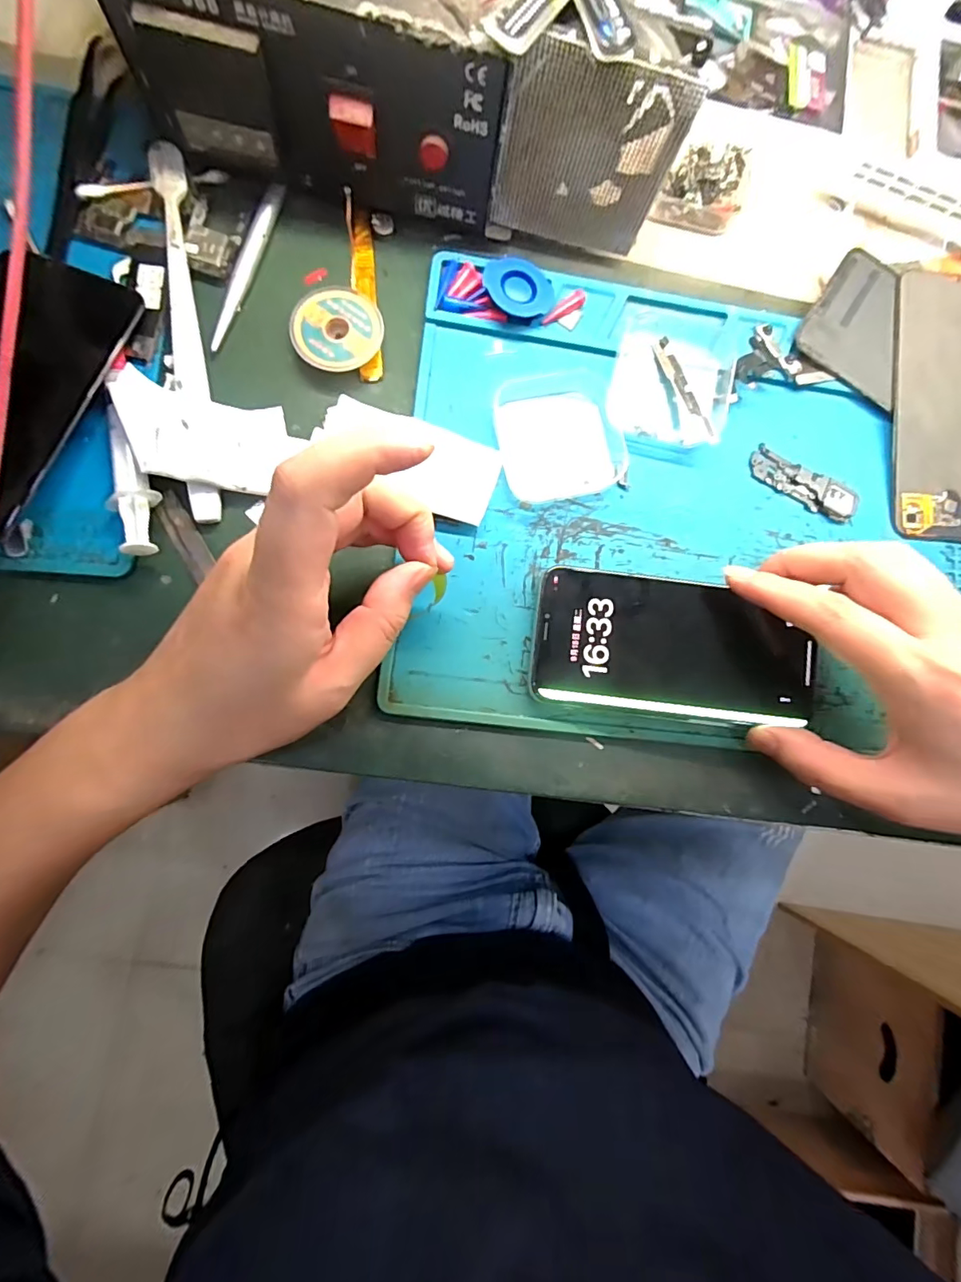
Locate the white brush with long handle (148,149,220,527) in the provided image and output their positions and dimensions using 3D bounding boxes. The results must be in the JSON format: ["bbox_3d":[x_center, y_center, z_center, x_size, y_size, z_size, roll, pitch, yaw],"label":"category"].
[{"bbox_3d":[-0.143,-0.149,0.244,0.014,0.013,0.180,-7,86,-7],"label":"white brush with long handle"}]

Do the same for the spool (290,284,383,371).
[{"bbox_3d":[-0.073,-0.159,0.258,0.044,0.010,0.039,-17,88,-7],"label":"spool"}]

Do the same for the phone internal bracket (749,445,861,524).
[{"bbox_3d":[0.181,-0.087,0.281,0.063,0.004,0.021,27,83,-4],"label":"phone internal bracket"}]

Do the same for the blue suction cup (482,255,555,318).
[{"bbox_3d":[0.020,-0.186,0.267,0.036,0.012,0.033,0,86,-6],"label":"blue suction cup"}]

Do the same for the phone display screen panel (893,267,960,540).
[{"bbox_3d":[0.272,-0.144,0.290,0.069,0.010,0.169,2,85,-6],"label":"phone display screen panel"}]

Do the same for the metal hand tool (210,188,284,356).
[{"bbox_3d":[-0.121,-0.191,0.258,0.008,0.005,0.093,19,84,-4],"label":"metal hand tool"}]

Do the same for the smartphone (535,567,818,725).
[{"bbox_3d":[0.095,0.004,0.250,0.137,0.009,0.067,10,85,-1],"label":"smartphone"}]

